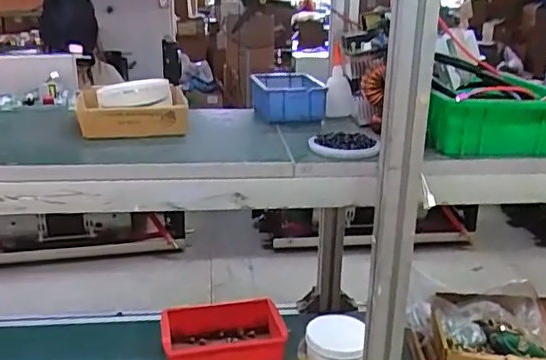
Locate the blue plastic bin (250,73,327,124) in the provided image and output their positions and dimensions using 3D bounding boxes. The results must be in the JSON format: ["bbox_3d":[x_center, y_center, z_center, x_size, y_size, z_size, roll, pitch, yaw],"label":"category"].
[{"bbox_3d":[0.021,-0.133,0.918,0.105,0.052,0.141,-2,19,-7],"label":"blue plastic bin"}]

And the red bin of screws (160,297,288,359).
[{"bbox_3d":[-0.078,0.266,0.962,0.212,0.055,0.151,-3,19,-11],"label":"red bin of screws"}]

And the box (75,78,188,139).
[{"bbox_3d":[-0.208,-0.109,0.841,0.153,0.054,0.166,-4,19,-12],"label":"box"}]

